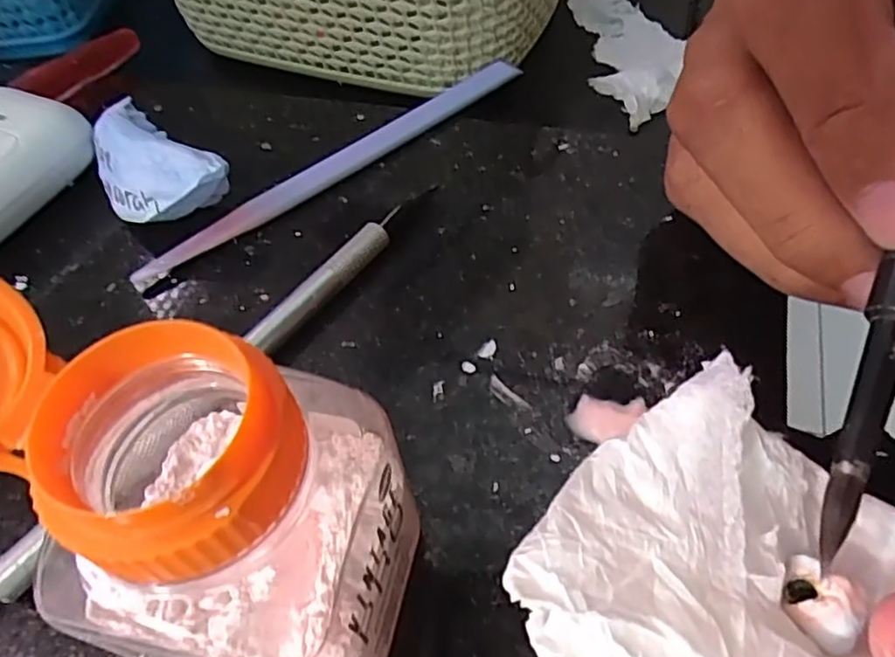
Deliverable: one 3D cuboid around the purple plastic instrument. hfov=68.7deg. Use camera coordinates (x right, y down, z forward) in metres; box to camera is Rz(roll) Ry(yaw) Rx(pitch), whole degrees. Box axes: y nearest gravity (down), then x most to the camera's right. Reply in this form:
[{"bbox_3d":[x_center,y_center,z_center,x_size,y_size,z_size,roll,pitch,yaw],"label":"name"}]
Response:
[{"bbox_3d":[-0.031,-0.051,0.199,0.136,0.007,0.009,-36,58,-19],"label":"purple plastic instrument"}]

